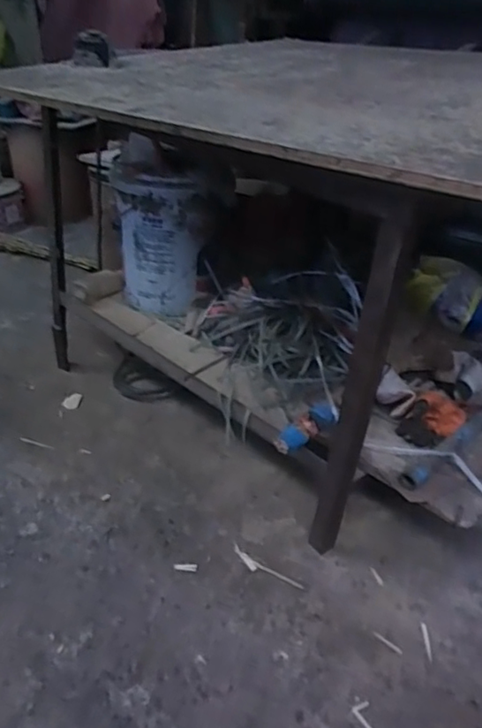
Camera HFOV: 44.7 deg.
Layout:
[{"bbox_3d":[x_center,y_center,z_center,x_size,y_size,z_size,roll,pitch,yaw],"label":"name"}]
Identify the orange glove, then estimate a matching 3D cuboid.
[{"bbox_3d":[0.394,0.101,1.189,0.141,0.058,0.090,-24,40,-36],"label":"orange glove"}]

